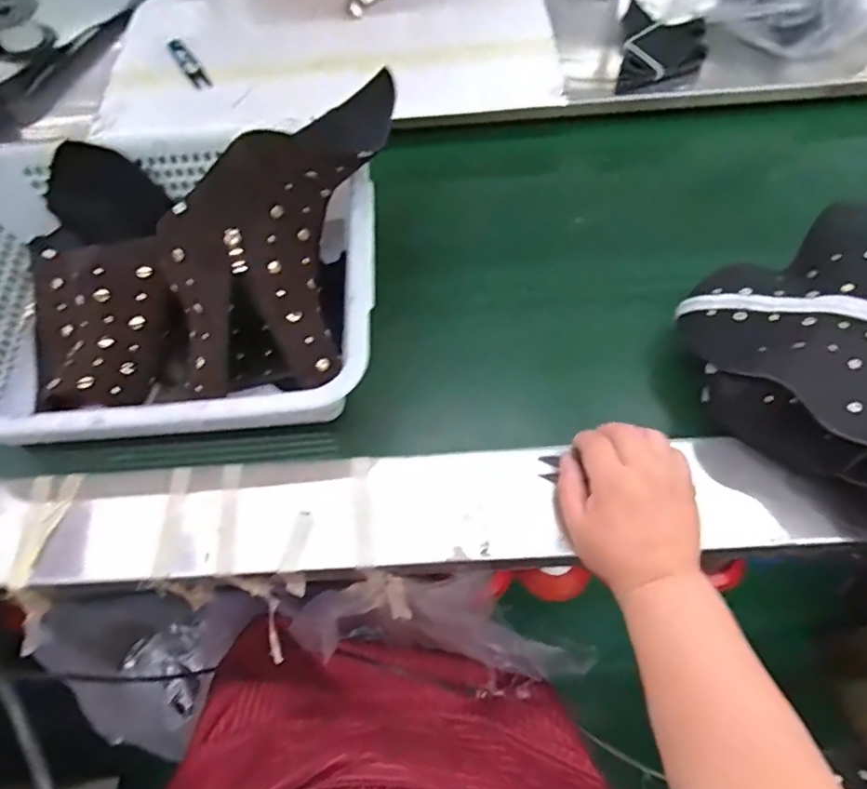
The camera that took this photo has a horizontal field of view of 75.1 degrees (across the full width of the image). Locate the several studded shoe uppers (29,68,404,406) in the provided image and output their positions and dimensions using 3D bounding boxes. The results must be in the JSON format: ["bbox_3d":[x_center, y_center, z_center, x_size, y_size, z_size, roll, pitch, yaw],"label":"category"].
[{"bbox_3d":[-0.220,-0.132,0.515,0.370,0.157,0.244,-2,63,3],"label":"several studded shoe uppers"}]

